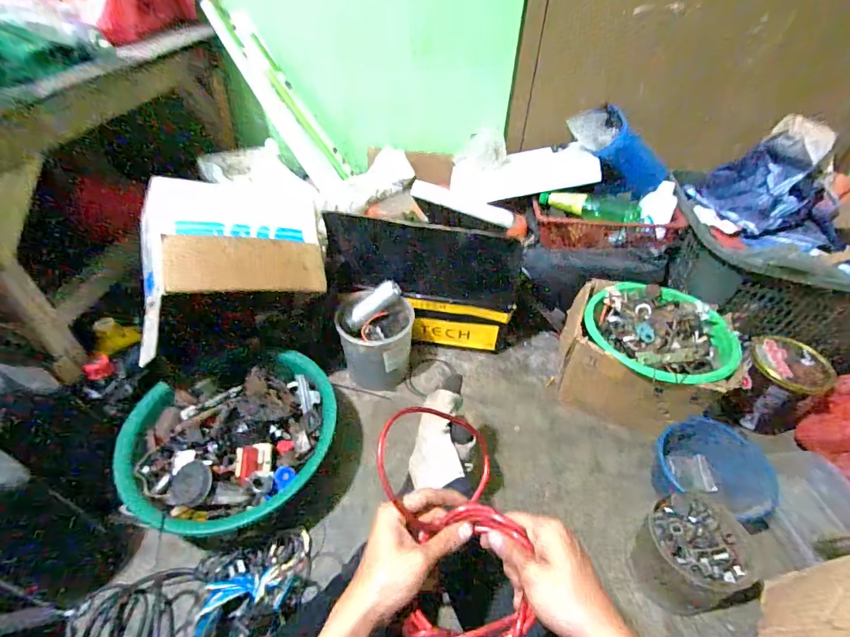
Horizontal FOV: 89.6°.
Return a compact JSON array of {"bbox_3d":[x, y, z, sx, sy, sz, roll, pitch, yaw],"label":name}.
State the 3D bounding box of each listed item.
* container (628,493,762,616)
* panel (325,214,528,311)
[{"bbox_3d":[0.417,0.370,0.678,0.142,0.109,0.139,1,43,-1],"label":"container"},{"bbox_3d":[0.005,-0.128,0.988,0.453,0.167,0.013,6,13,-11],"label":"panel"}]

